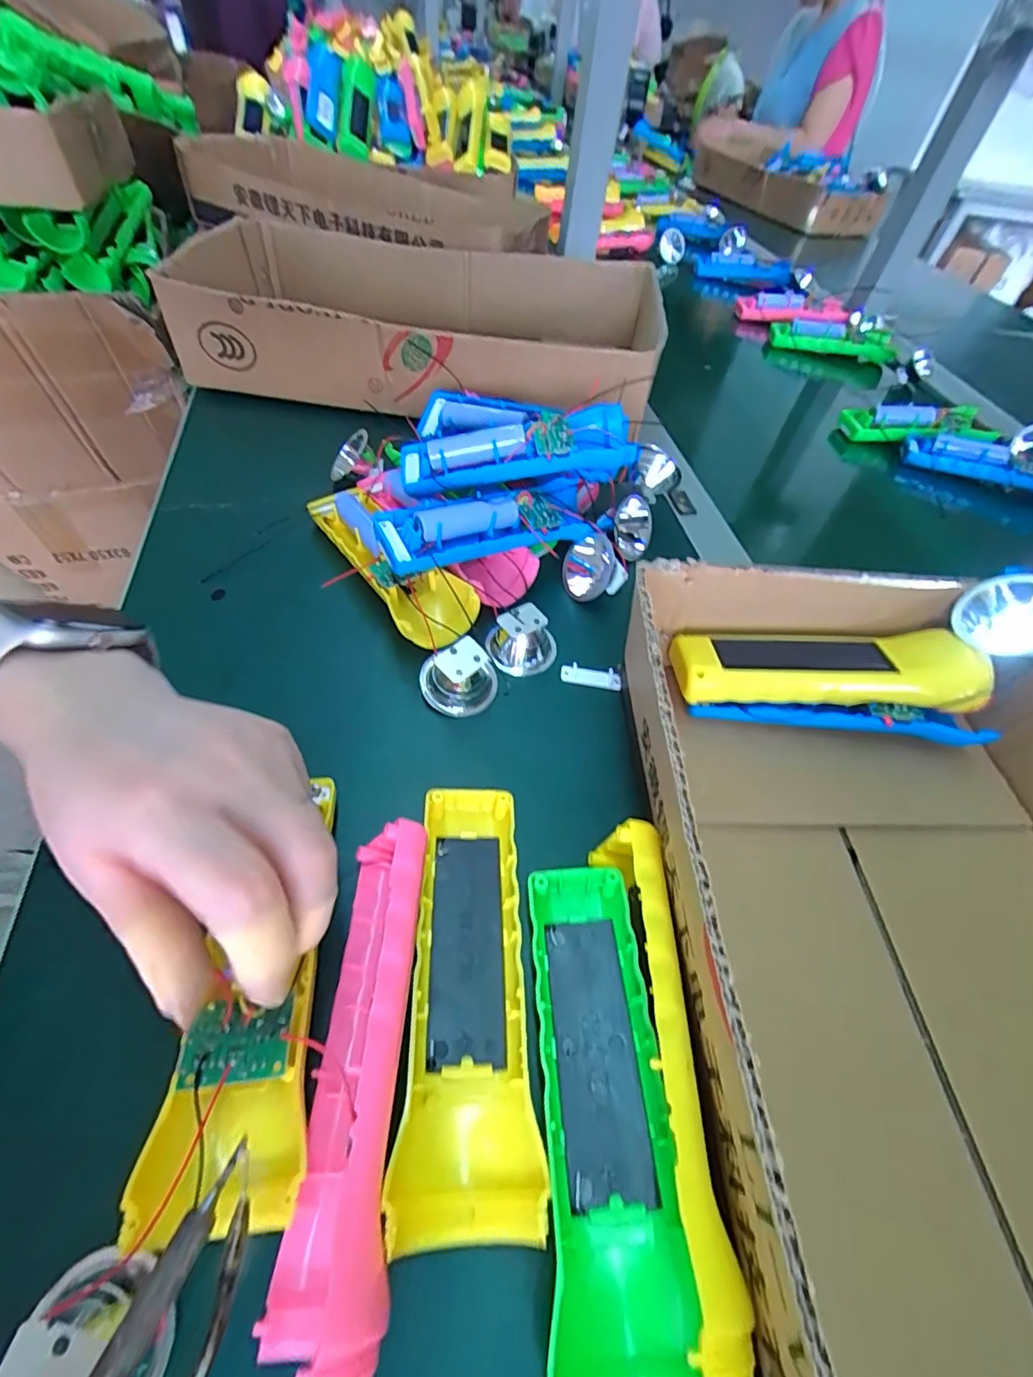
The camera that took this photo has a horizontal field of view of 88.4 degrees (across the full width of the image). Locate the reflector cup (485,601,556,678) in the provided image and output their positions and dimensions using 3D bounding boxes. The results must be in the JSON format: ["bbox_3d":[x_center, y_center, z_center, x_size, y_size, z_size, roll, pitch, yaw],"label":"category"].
[{"bbox_3d":[0.003,-0.029,0.325,0.041,0.034,0.031,-6,54,-6],"label":"reflector cup"}]

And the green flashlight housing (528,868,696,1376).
[{"bbox_3d":[0.029,0.145,0.190,0.049,0.022,0.157,-1,54,-9],"label":"green flashlight housing"}]

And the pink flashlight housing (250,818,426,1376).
[{"bbox_3d":[-0.054,0.128,0.187,0.041,0.039,0.157,3,51,0],"label":"pink flashlight housing"}]

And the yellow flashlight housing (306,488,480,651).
[{"bbox_3d":[-0.084,-0.080,0.353,0.050,0.036,0.160,-29,62,-26],"label":"yellow flashlight housing"}]

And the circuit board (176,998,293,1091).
[{"bbox_3d":[-0.098,0.123,0.186,0.034,0.004,0.024,-3,54,-4],"label":"circuit board"}]

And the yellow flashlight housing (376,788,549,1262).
[{"bbox_3d":[-0.019,0.113,0.212,0.047,0.022,0.154,2,53,-7],"label":"yellow flashlight housing"}]

